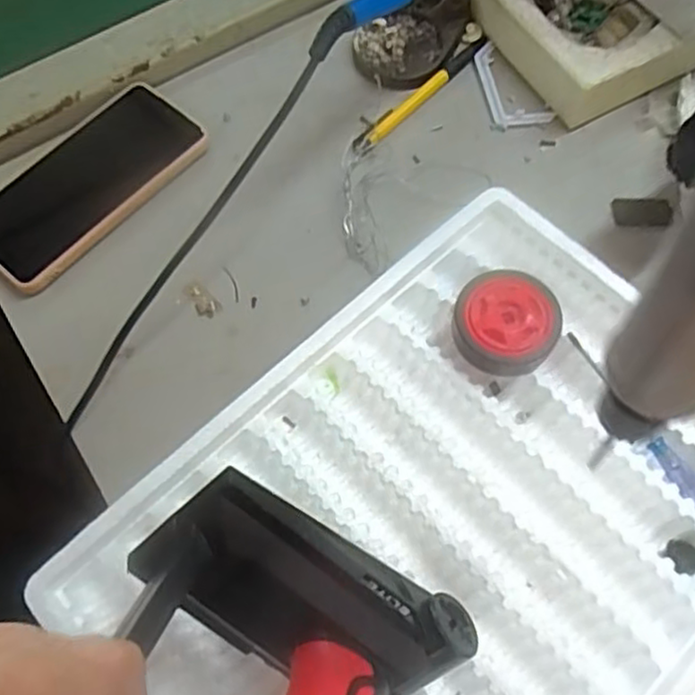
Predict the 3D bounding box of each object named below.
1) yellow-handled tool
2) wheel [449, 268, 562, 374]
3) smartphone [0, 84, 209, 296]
[{"bbox_3d":[0.053,-0.182,0.495,0.012,0.006,0.139,41,74,16],"label":"yellow-handled tool"},{"bbox_3d":[0.088,-0.014,0.389,0.055,0.024,0.056,0,67,1],"label":"wheel"},{"bbox_3d":[-0.174,-0.110,0.459,0.077,0.015,0.159,39,73,15],"label":"smartphone"}]

